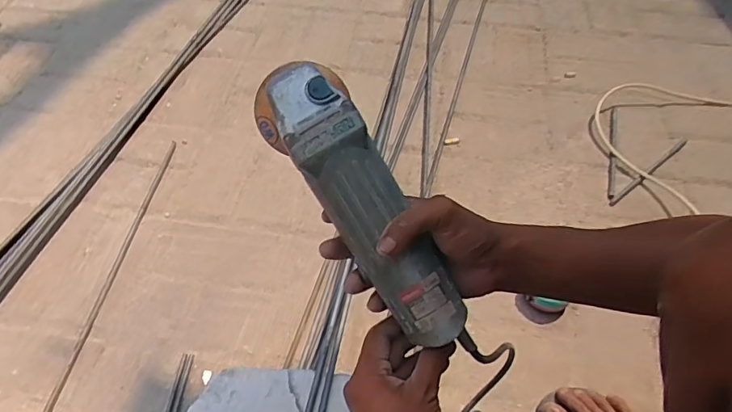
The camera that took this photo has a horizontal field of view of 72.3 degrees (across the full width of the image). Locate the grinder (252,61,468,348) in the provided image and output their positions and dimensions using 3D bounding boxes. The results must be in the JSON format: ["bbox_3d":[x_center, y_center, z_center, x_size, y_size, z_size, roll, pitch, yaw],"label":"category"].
[{"bbox_3d":[-0.002,-0.008,0.415,0.086,0.088,0.261,-31,84,-21],"label":"grinder"}]

